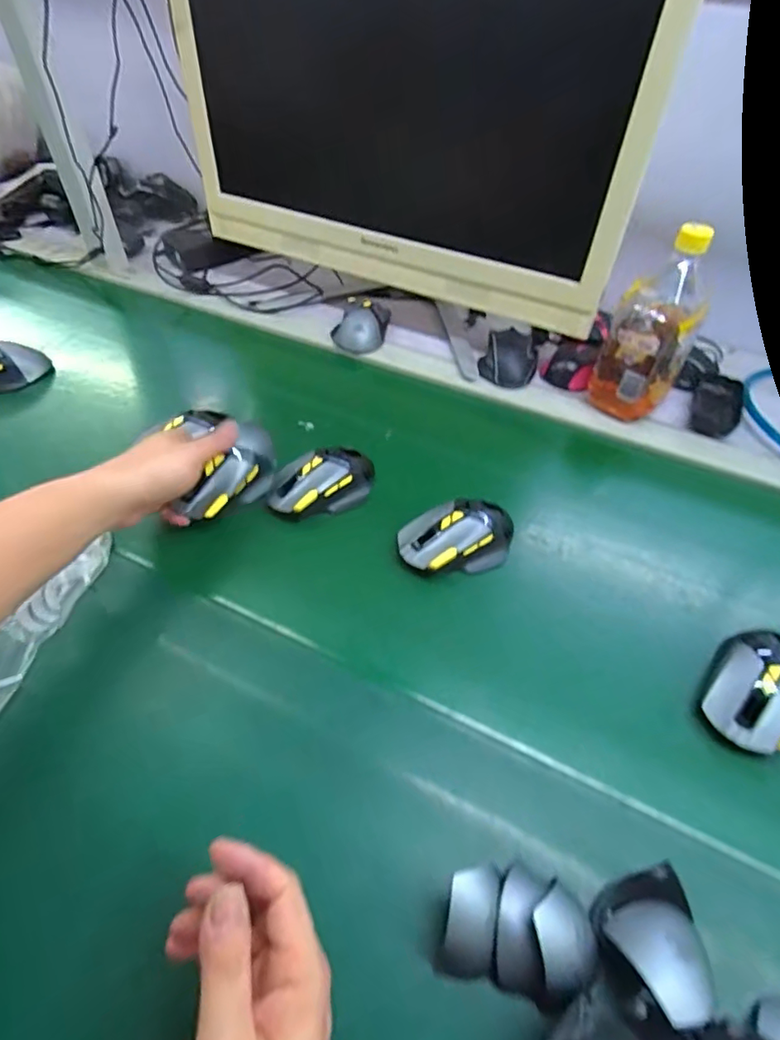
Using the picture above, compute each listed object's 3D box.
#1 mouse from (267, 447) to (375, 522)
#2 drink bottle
[{"bbox_3d":[-0.067,-0.037,0.552,0.118,0.046,0.060,-18,52,-17],"label":"mouse"},{"bbox_3d":[0.299,-0.215,0.608,0.082,0.202,0.091,26,53,19],"label":"drink bottle"}]

